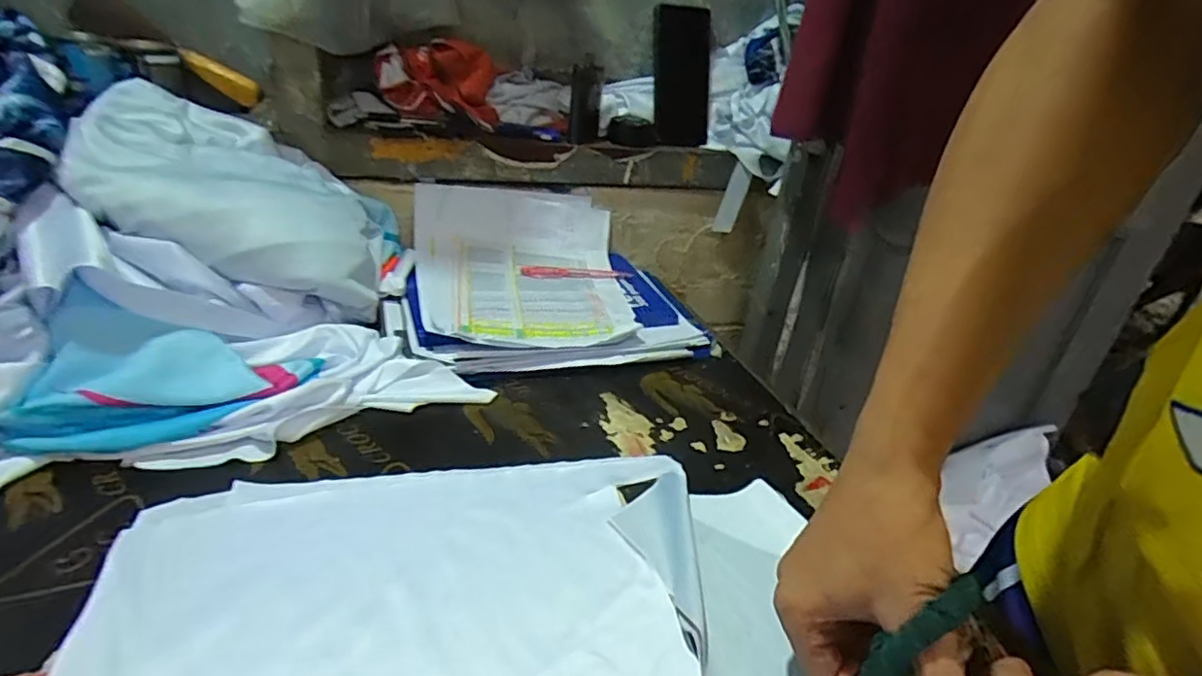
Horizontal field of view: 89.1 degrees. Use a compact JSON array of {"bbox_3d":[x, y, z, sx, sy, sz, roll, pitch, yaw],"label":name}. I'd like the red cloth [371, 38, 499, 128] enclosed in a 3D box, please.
[{"bbox_3d":[-0.187,-0.296,0.703,0.134,0.079,0.046,-2,28,-17],"label":"red cloth"}]

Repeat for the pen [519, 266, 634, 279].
[{"bbox_3d":[-0.028,-0.079,0.743,0.138,0.014,0.018,-3,29,-19],"label":"pen"}]

